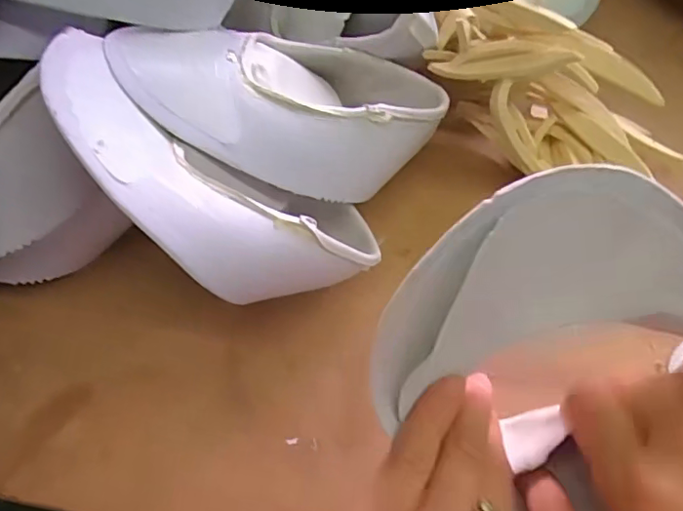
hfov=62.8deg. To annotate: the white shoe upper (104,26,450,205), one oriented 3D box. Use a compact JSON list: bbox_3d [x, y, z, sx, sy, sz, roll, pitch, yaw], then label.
[{"bbox_3d":[-0.030,-0.071,0.294,0.162,0.068,0.104,-7,58,-29],"label":"white shoe upper"}]

